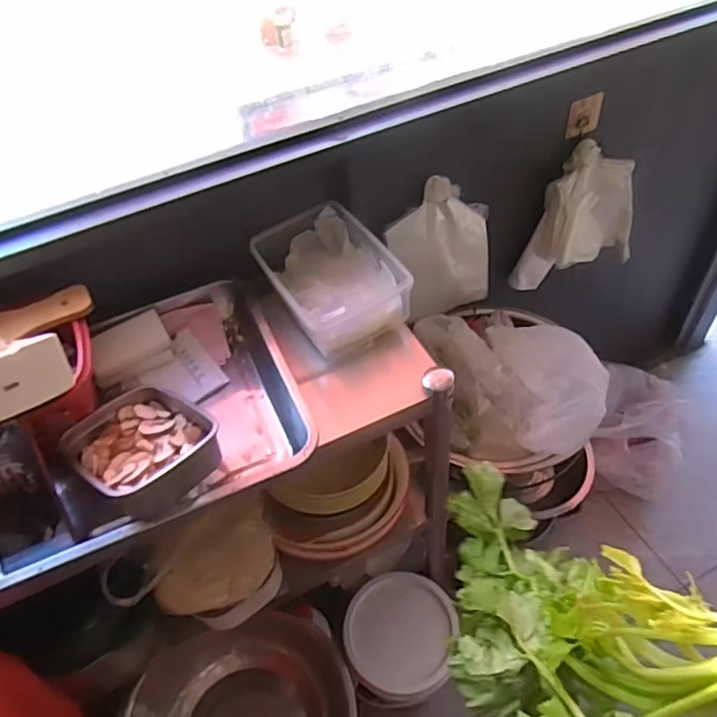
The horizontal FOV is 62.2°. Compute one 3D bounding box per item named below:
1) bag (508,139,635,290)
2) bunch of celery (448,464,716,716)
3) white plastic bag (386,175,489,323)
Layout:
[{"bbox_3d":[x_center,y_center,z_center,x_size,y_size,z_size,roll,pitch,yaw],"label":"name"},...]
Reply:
[{"bbox_3d":[0.403,-0.251,1.100,0.228,0.263,0.076,-15,49,-7],"label":"bag"},{"bbox_3d":[0.173,0.156,0.376,0.176,0.443,0.158,-40,84,-25],"label":"bunch of celery"},{"bbox_3d":[0.143,-0.180,1.000,0.200,0.220,0.072,-21,50,-11],"label":"white plastic bag"}]

